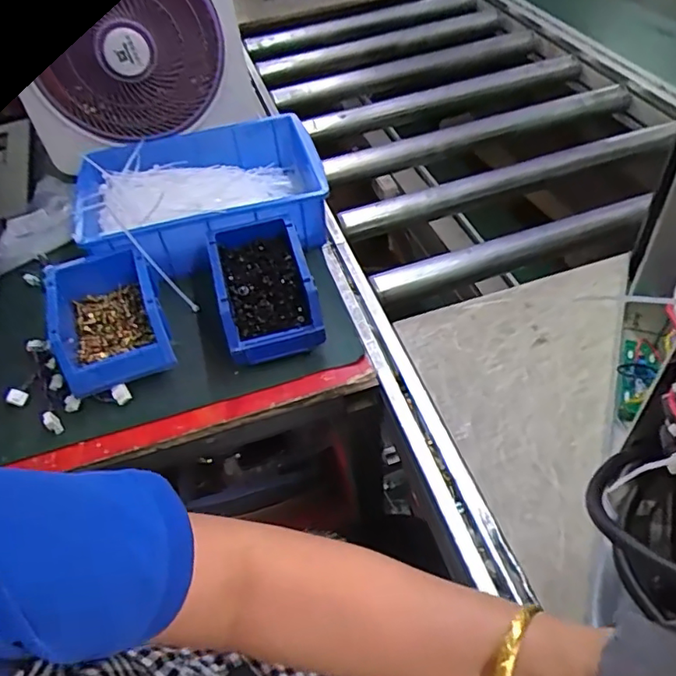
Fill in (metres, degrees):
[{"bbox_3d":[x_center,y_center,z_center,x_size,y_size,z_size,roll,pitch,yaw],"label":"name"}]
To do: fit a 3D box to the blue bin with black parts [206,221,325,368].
[{"bbox_3d":[-0.082,-0.053,0.615,0.103,0.075,0.162,-14,48,-6],"label":"blue bin with black parts"}]

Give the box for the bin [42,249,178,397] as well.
[{"bbox_3d":[-0.249,-0.022,0.592,0.113,0.056,0.150,-21,49,-11],"label":"bin"}]

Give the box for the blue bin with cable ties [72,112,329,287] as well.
[{"bbox_3d":[-0.175,-0.171,0.708,0.303,0.098,0.238,-9,48,-1],"label":"blue bin with cable ties"}]

